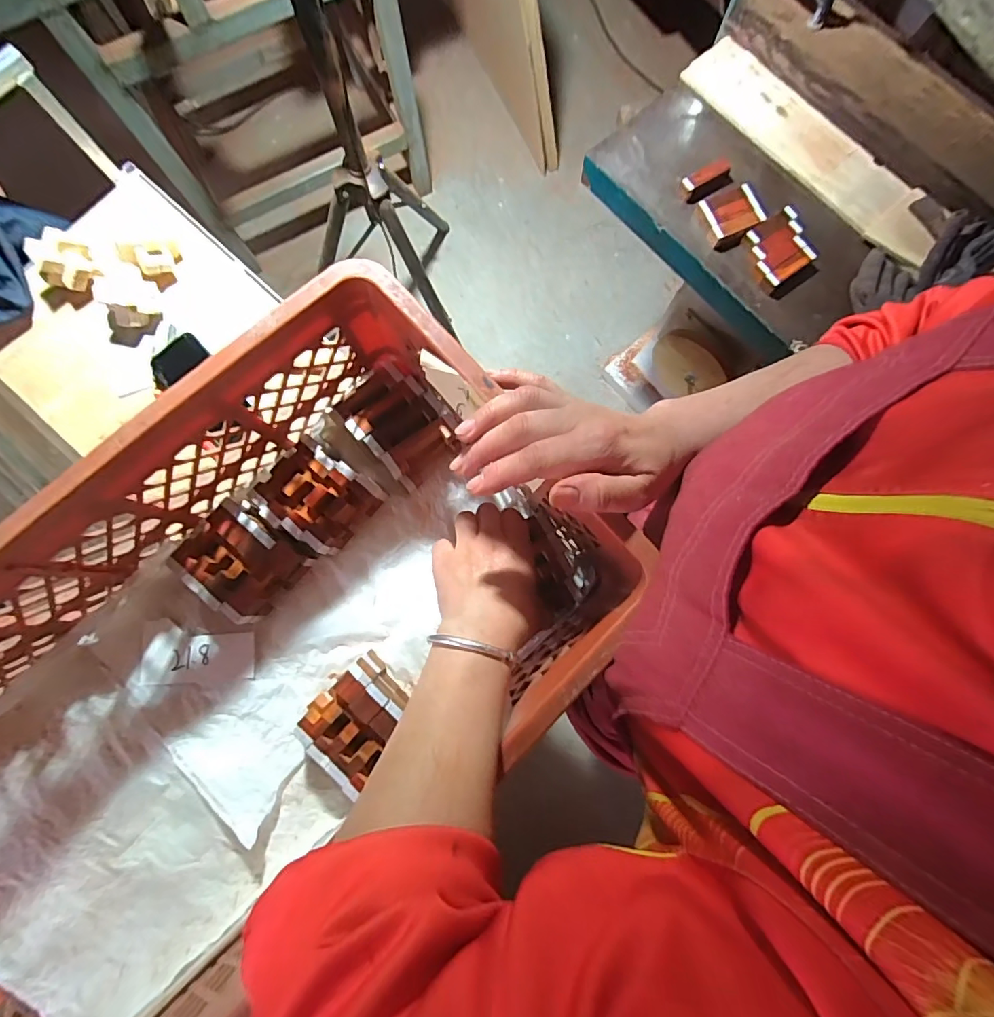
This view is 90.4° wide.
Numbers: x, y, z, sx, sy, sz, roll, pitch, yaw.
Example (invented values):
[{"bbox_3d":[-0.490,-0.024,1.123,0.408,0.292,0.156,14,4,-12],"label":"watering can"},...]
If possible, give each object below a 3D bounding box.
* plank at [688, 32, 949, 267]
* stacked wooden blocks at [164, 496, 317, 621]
[{"bbox_3d":[0.489,-0.561,0.765,0.099,0.030,0.465,-39,82,-6],"label":"plank"},{"bbox_3d":[-0.238,0.049,0.461,0.094,0.039,0.083,37,82,7],"label":"stacked wooden blocks"}]

